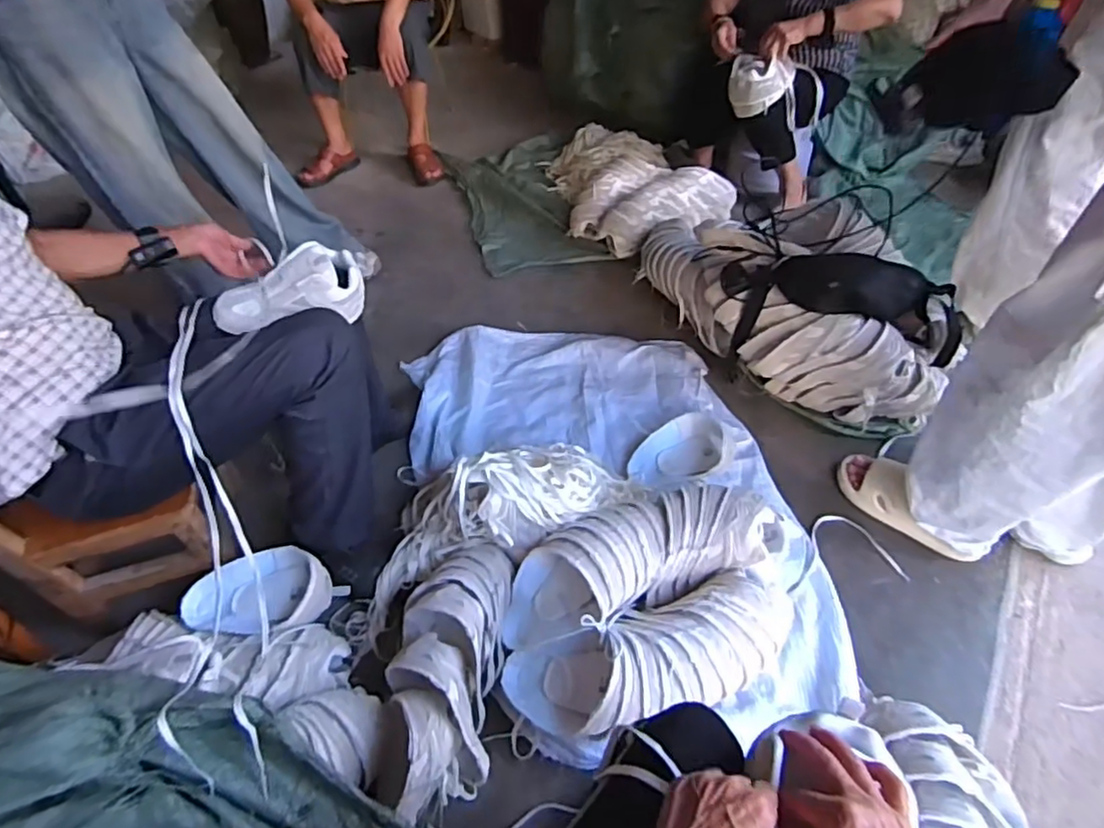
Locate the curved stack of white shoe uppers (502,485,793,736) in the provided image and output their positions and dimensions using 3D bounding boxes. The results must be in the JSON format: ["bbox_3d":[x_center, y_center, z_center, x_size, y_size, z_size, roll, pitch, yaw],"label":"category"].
[{"bbox_3d":[0.149,0.297,0.977,0.449,0.179,0.307,-13,47,-8],"label":"curved stack of white shoe uppers"}]

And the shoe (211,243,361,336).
[{"bbox_3d":[-0.421,-0.188,0.978,0.248,0.087,0.093,-9,47,-4],"label":"shoe"}]

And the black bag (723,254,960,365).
[{"bbox_3d":[0.575,-0.214,1.263,0.444,0.162,0.140,6,48,11],"label":"black bag"}]

